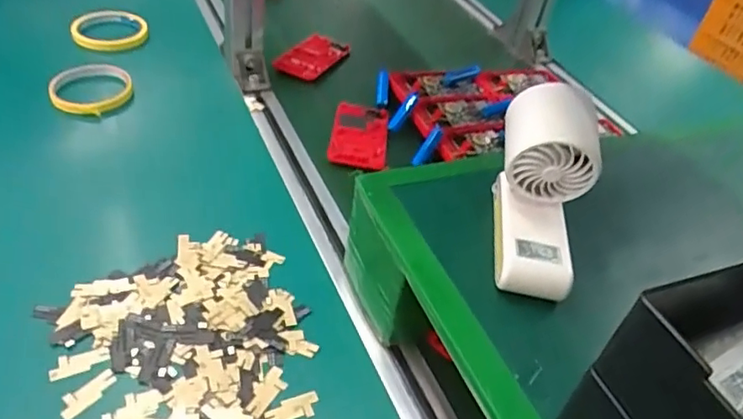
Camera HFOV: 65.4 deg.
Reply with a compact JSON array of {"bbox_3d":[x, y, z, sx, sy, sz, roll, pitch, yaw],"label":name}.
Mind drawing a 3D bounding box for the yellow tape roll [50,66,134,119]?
[{"bbox_3d":[-0.317,-0.136,0.657,0.093,0.021,0.084,36,47,26],"label":"yellow tape roll"}]

